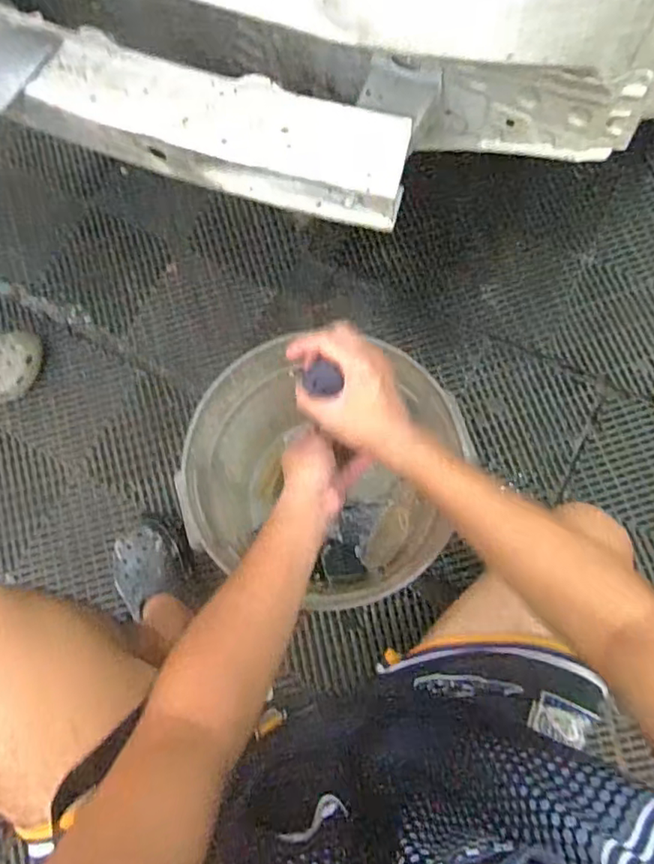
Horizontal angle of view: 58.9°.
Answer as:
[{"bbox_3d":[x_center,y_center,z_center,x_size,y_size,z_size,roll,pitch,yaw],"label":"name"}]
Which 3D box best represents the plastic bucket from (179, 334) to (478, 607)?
[{"bbox_3d":[-0.014,0.052,0.794,0.288,0.295,0.300,0,76,1],"label":"plastic bucket"}]

